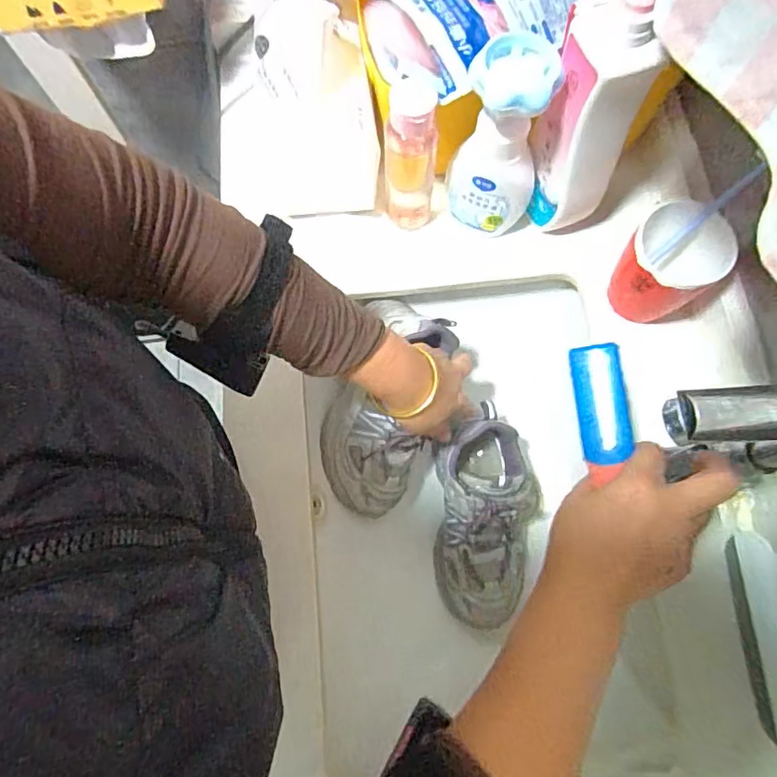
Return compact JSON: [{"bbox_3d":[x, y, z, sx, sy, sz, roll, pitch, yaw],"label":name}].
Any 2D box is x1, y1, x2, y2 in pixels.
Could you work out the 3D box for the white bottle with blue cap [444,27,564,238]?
[{"bbox_3d":[0.099,-0.217,0.485,0.079,0.174,0.065,10,73,5],"label":"white bottle with blue cap"}]

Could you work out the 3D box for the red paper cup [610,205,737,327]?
[{"bbox_3d":[0.253,-0.109,0.495,0.076,0.095,0.072,-1,73,2],"label":"red paper cup"}]

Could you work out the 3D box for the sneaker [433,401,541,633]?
[{"bbox_3d":[0.096,0.129,0.553,0.088,0.086,0.205,2,73,2],"label":"sneaker"}]

